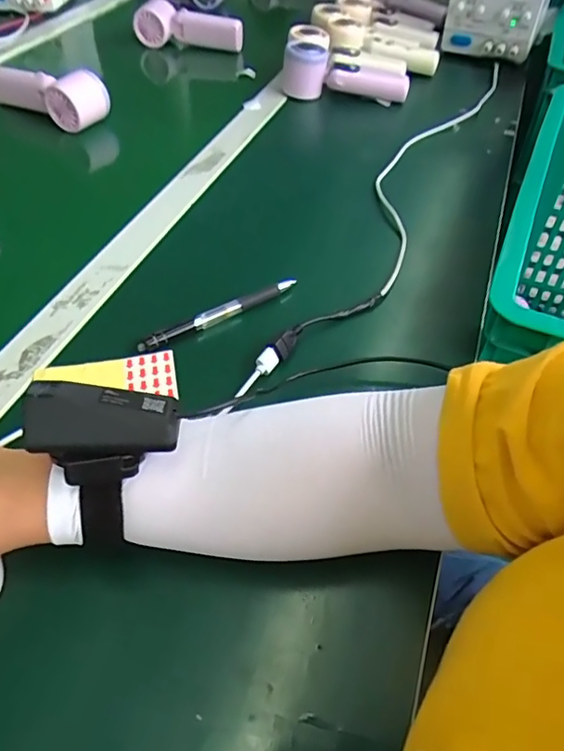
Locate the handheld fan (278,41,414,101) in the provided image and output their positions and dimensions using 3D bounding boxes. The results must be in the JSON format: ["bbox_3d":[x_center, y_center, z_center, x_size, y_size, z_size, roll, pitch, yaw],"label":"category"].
[{"bbox_3d":[0.084,-0.396,0.709,0.167,0.062,0.050,9,49,6],"label":"handheld fan"}]

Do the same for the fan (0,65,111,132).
[{"bbox_3d":[-0.296,-0.361,0.671,0.166,0.061,0.055,29,55,22],"label":"fan"}]

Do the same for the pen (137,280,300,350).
[{"bbox_3d":[-0.049,-0.050,0.431,0.139,0.011,0.009,-25,54,-22],"label":"pen"}]

